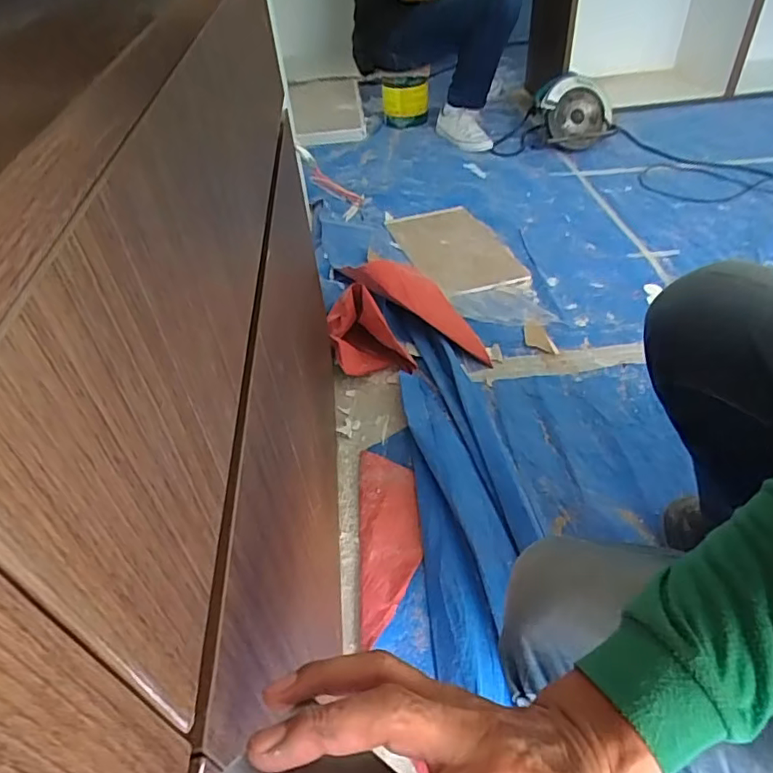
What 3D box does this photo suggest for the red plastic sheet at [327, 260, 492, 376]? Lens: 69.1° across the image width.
[{"bbox_3d":[0.037,-0.143,1.066,0.293,0.123,0.232,4,44,7],"label":"red plastic sheet"}]

